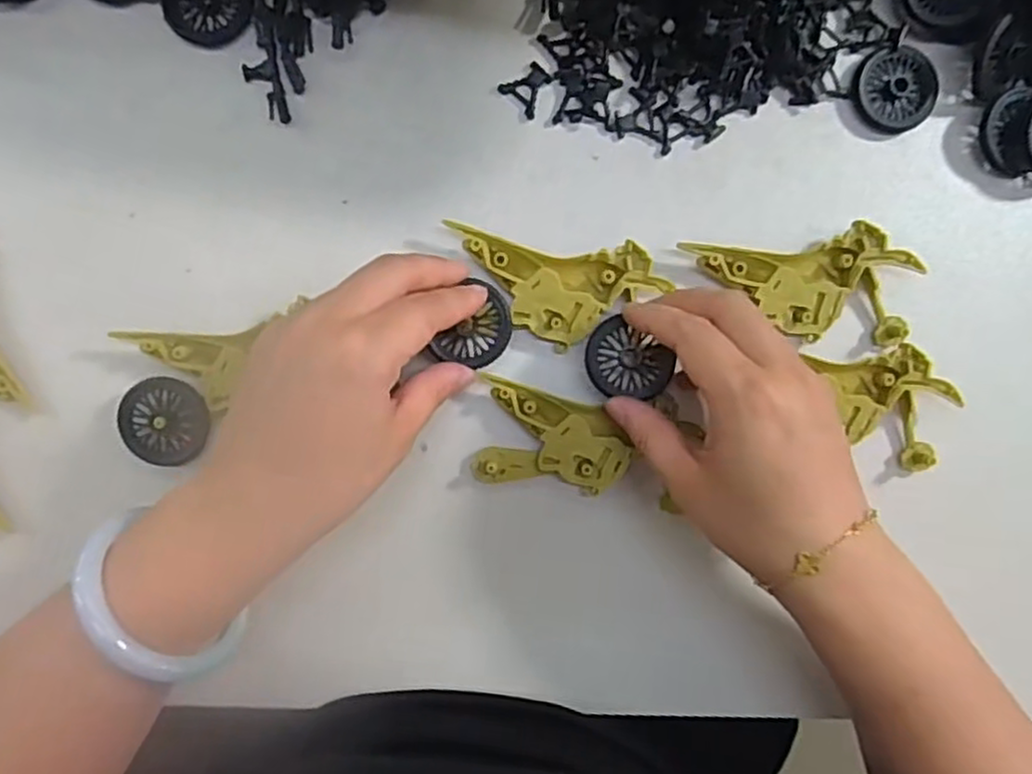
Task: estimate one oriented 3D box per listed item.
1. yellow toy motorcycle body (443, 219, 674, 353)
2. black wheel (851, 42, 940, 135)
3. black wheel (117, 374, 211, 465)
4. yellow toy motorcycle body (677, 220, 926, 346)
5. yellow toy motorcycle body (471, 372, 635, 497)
[{"bbox_3d":[0.017,-0.042,0.321,0.091,0.010,0.046,5,90,-3],"label":"yellow toy motorcycle body"},{"bbox_3d":[0.172,-0.135,0.333,0.037,0.006,0.036,0,91,-3],"label":"black wheel"},{"bbox_3d":[-0.151,0.015,0.317,0.037,0.006,0.036,0,91,-3],"label":"black wheel"},{"bbox_3d":[0.126,-0.047,0.329,0.100,0.016,0.049,4,91,-3],"label":"yellow toy motorcycle body"},{"bbox_3d":[0.017,0.024,0.325,0.066,0.011,0.045,12,90,-3],"label":"yellow toy motorcycle body"}]

